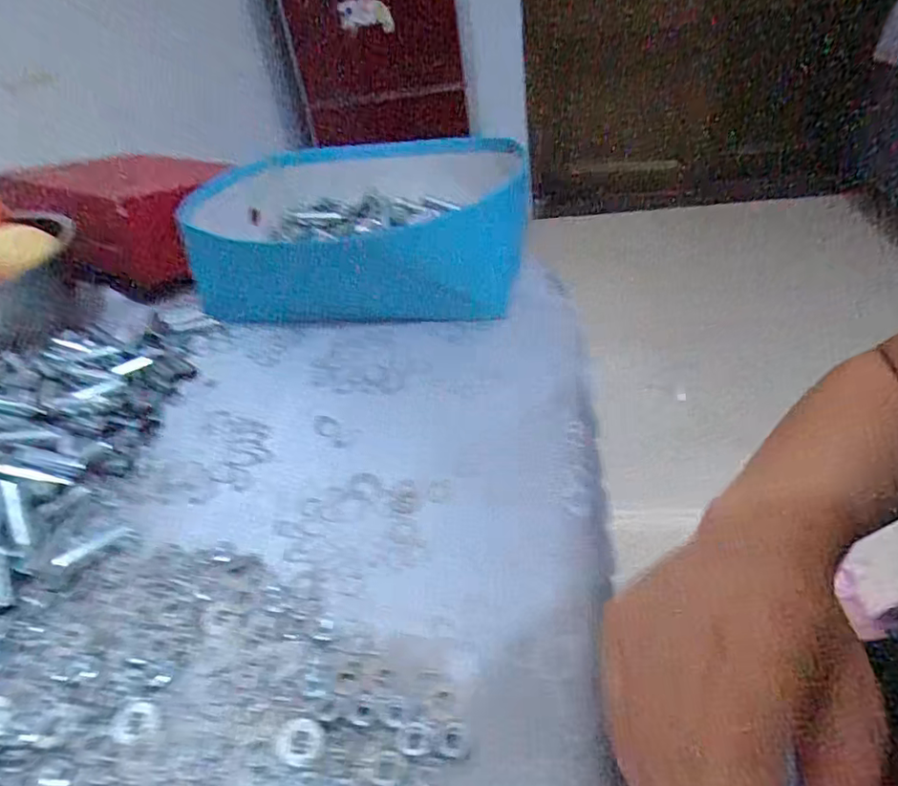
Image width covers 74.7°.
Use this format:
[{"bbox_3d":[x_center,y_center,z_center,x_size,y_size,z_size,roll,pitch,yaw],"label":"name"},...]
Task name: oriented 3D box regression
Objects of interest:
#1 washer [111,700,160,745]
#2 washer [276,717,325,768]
[{"bbox_3d":[-0.133,0.138,0.249,0.020,0.004,0.016,24,47,36],"label":"washer"},{"bbox_3d":[-0.059,0.138,0.232,0.019,0.004,0.016,2,52,-1],"label":"washer"}]

